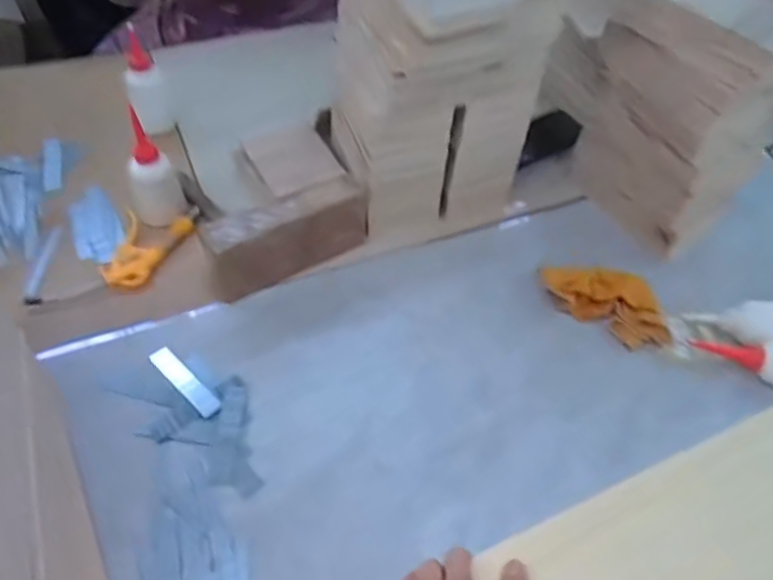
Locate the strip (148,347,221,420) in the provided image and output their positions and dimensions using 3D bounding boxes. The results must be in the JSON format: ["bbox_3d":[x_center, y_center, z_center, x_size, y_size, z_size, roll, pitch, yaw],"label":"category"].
[{"bbox_3d":[-0.227,0.101,0.703,0.111,0.004,0.025,37,59,27],"label":"strip"}]

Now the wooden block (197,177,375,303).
[{"bbox_3d":[-0.123,-0.070,0.782,0.213,0.101,0.060,-31,57,-24],"label":"wooden block"}]

